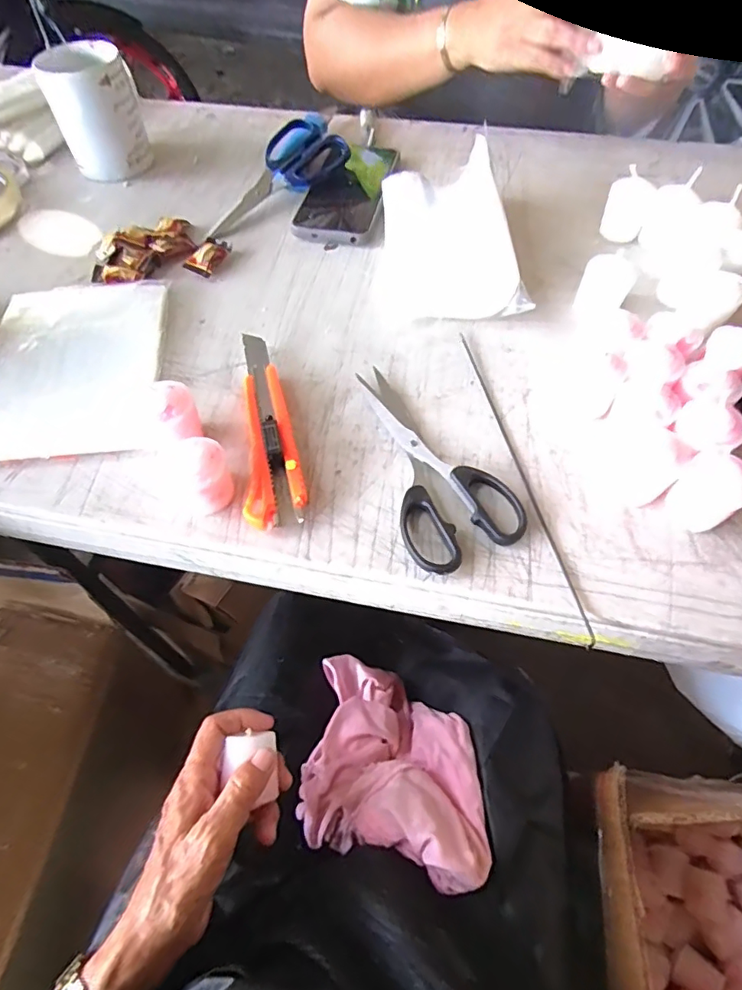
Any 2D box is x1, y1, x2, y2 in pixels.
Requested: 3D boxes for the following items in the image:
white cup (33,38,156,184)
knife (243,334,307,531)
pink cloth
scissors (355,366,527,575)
[{"bbox_3d":[-0.273,-0.380,0.544,0.082,0.105,0.089,-22,62,-11],"label":"white cup"},{"bbox_3d":[-0.077,-0.052,0.384,0.037,0.015,0.164,-11,59,-6],"label":"knife"},{"bbox_3d":[0.020,0.207,0.420,0.149,0.075,0.141,12,60,8],"label":"pink cloth"},{"bbox_3d":[0.041,-0.027,0.373,0.076,0.012,0.165,-17,60,-9],"label":"scissors"}]

